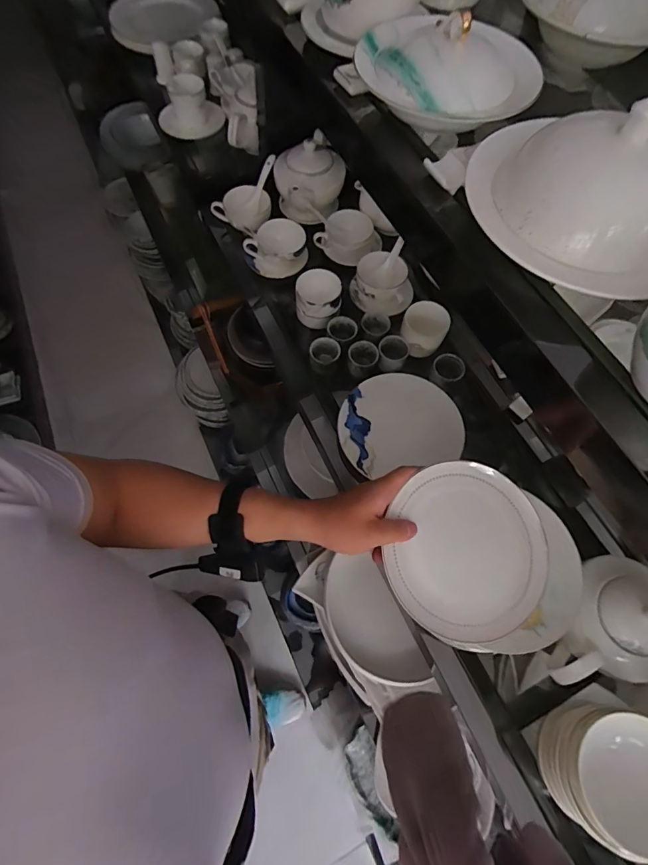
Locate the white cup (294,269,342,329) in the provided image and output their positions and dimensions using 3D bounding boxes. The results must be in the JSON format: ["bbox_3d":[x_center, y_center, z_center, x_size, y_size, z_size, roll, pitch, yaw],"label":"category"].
[{"bbox_3d":[-0.009,-0.224,0.722,0.072,0.061,0.071,1,66,-2],"label":"white cup"}]

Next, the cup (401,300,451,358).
[{"bbox_3d":[0.161,-0.166,0.695,0.067,0.071,0.061,1,66,-2],"label":"cup"}]

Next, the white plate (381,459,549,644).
[{"bbox_3d":[0.154,0.125,0.467,0.176,0.035,0.176,1,66,-2],"label":"white plate"}]

